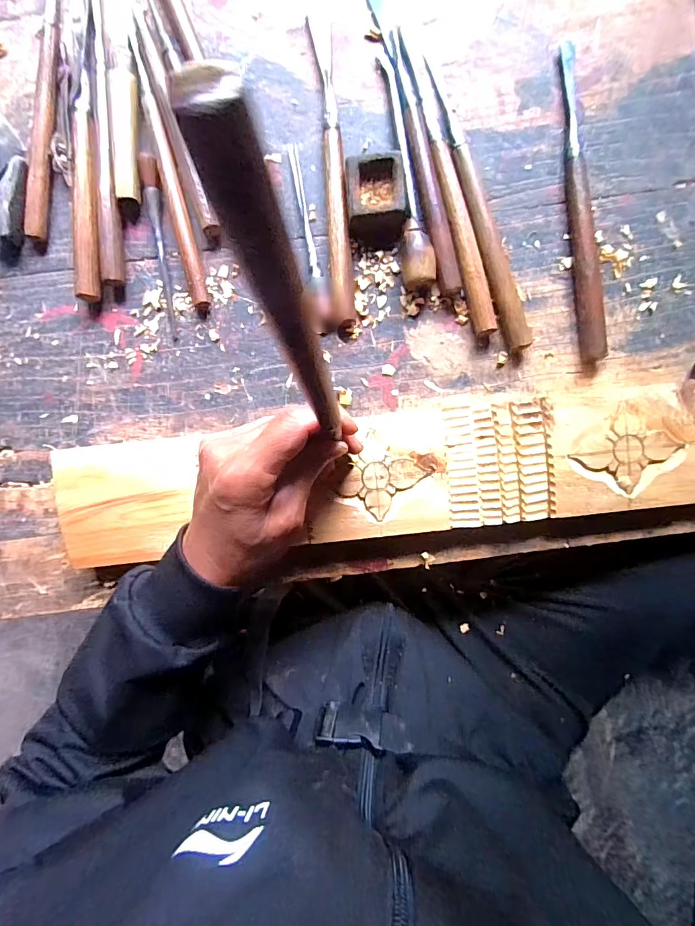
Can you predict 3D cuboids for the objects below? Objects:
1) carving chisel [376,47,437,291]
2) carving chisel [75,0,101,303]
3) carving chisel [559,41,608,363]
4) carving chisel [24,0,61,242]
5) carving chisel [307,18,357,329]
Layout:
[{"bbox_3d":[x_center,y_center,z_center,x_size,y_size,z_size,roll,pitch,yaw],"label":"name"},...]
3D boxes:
[{"bbox_3d":[0.050,-0.240,0.335,0.027,0.025,0.194,-5,93,2],"label":"carving chisel"},{"bbox_3d":[-0.212,-0.258,0.341,0.019,0.018,0.240,2,94,1],"label":"carving chisel"},{"bbox_3d":[0.193,-0.211,0.338,0.021,0.018,0.253,-6,93,2],"label":"carving chisel"},{"bbox_3d":[-0.248,-0.305,0.343,0.017,0.011,0.232,7,94,1],"label":"carving chisel"},{"bbox_3d":[-0.011,-0.239,0.342,0.017,0.015,0.243,-5,93,1],"label":"carving chisel"}]

